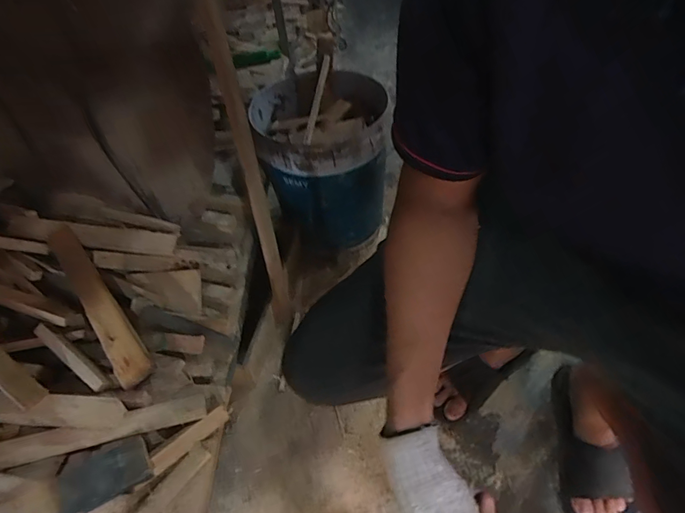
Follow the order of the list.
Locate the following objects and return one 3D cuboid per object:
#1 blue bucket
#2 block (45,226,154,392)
[{"bbox_3d":[-0.044,-0.205,0.933,0.271,0.289,0.277,-3,49,2],"label":"blue bucket"},{"bbox_3d":[-0.358,0.065,0.604,0.046,0.029,0.283,-31,66,-27],"label":"block"}]

